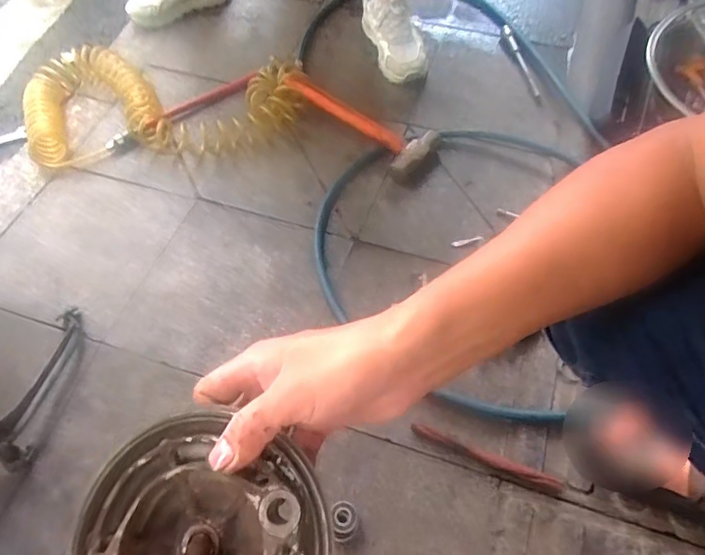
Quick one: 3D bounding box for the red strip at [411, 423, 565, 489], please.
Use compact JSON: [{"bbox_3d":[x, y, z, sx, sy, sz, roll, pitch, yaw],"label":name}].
[{"bbox_3d":[0.168,0.226,0.662,0.194,0.015,0.016,20,67,14],"label":"red strip"}]

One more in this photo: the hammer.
[{"bbox_3d":[0.018,-0.315,1.020,0.313,0.072,0.121,34,67,20],"label":"hammer"}]

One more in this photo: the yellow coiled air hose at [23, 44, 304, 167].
[{"bbox_3d":[-0.372,-0.356,1.042,0.548,0.064,0.289,-2,64,4],"label":"yellow coiled air hose"}]

